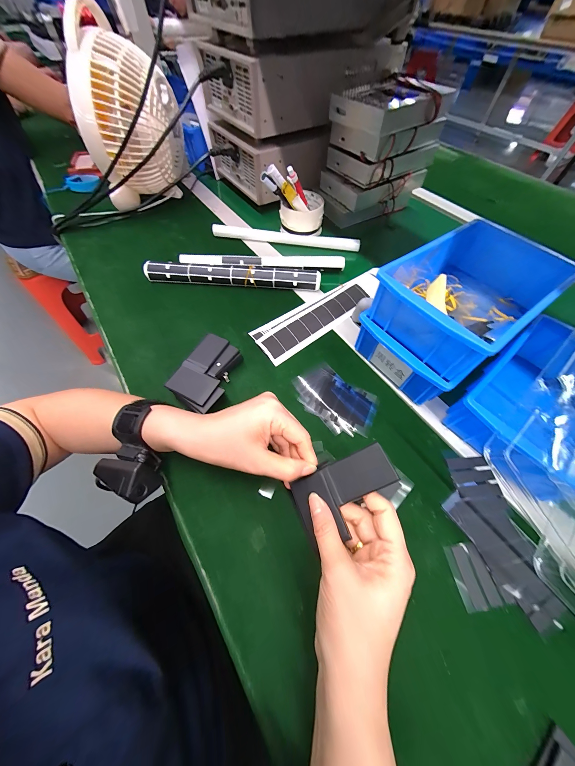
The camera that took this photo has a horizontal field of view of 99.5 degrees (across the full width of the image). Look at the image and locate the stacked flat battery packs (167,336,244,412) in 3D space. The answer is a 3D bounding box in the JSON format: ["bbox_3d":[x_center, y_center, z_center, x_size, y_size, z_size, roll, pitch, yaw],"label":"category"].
[{"bbox_3d":[-0.102,-0.009,0.319,0.062,0.034,0.100,23,63,12],"label":"stacked flat battery packs"}]

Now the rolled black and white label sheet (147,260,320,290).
[{"bbox_3d":[-0.092,-0.185,0.418,0.292,0.030,0.028,4,61,2],"label":"rolled black and white label sheet"}]

